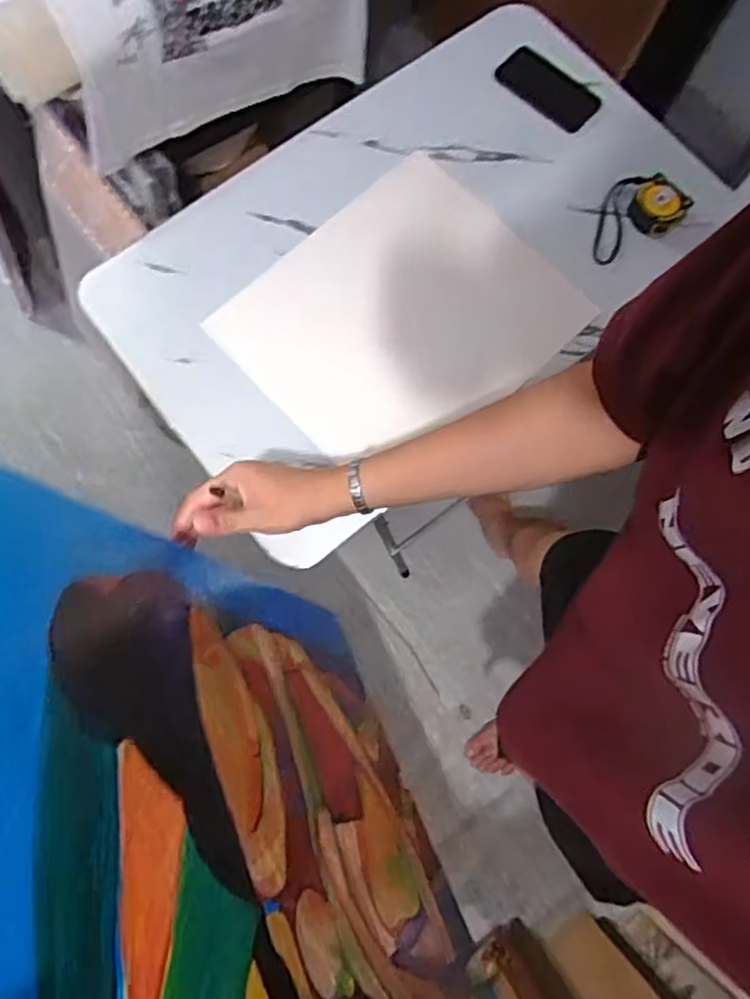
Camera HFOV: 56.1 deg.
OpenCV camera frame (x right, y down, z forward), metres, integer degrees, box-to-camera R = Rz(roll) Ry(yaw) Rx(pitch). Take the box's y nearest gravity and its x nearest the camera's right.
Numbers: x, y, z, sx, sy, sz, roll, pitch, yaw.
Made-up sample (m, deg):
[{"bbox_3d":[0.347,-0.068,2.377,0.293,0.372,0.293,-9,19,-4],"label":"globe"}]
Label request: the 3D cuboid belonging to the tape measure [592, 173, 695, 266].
[{"bbox_3d":[0.344,-0.387,0.949,0.131,0.043,0.101,-29,77,-7],"label":"tape measure"}]

